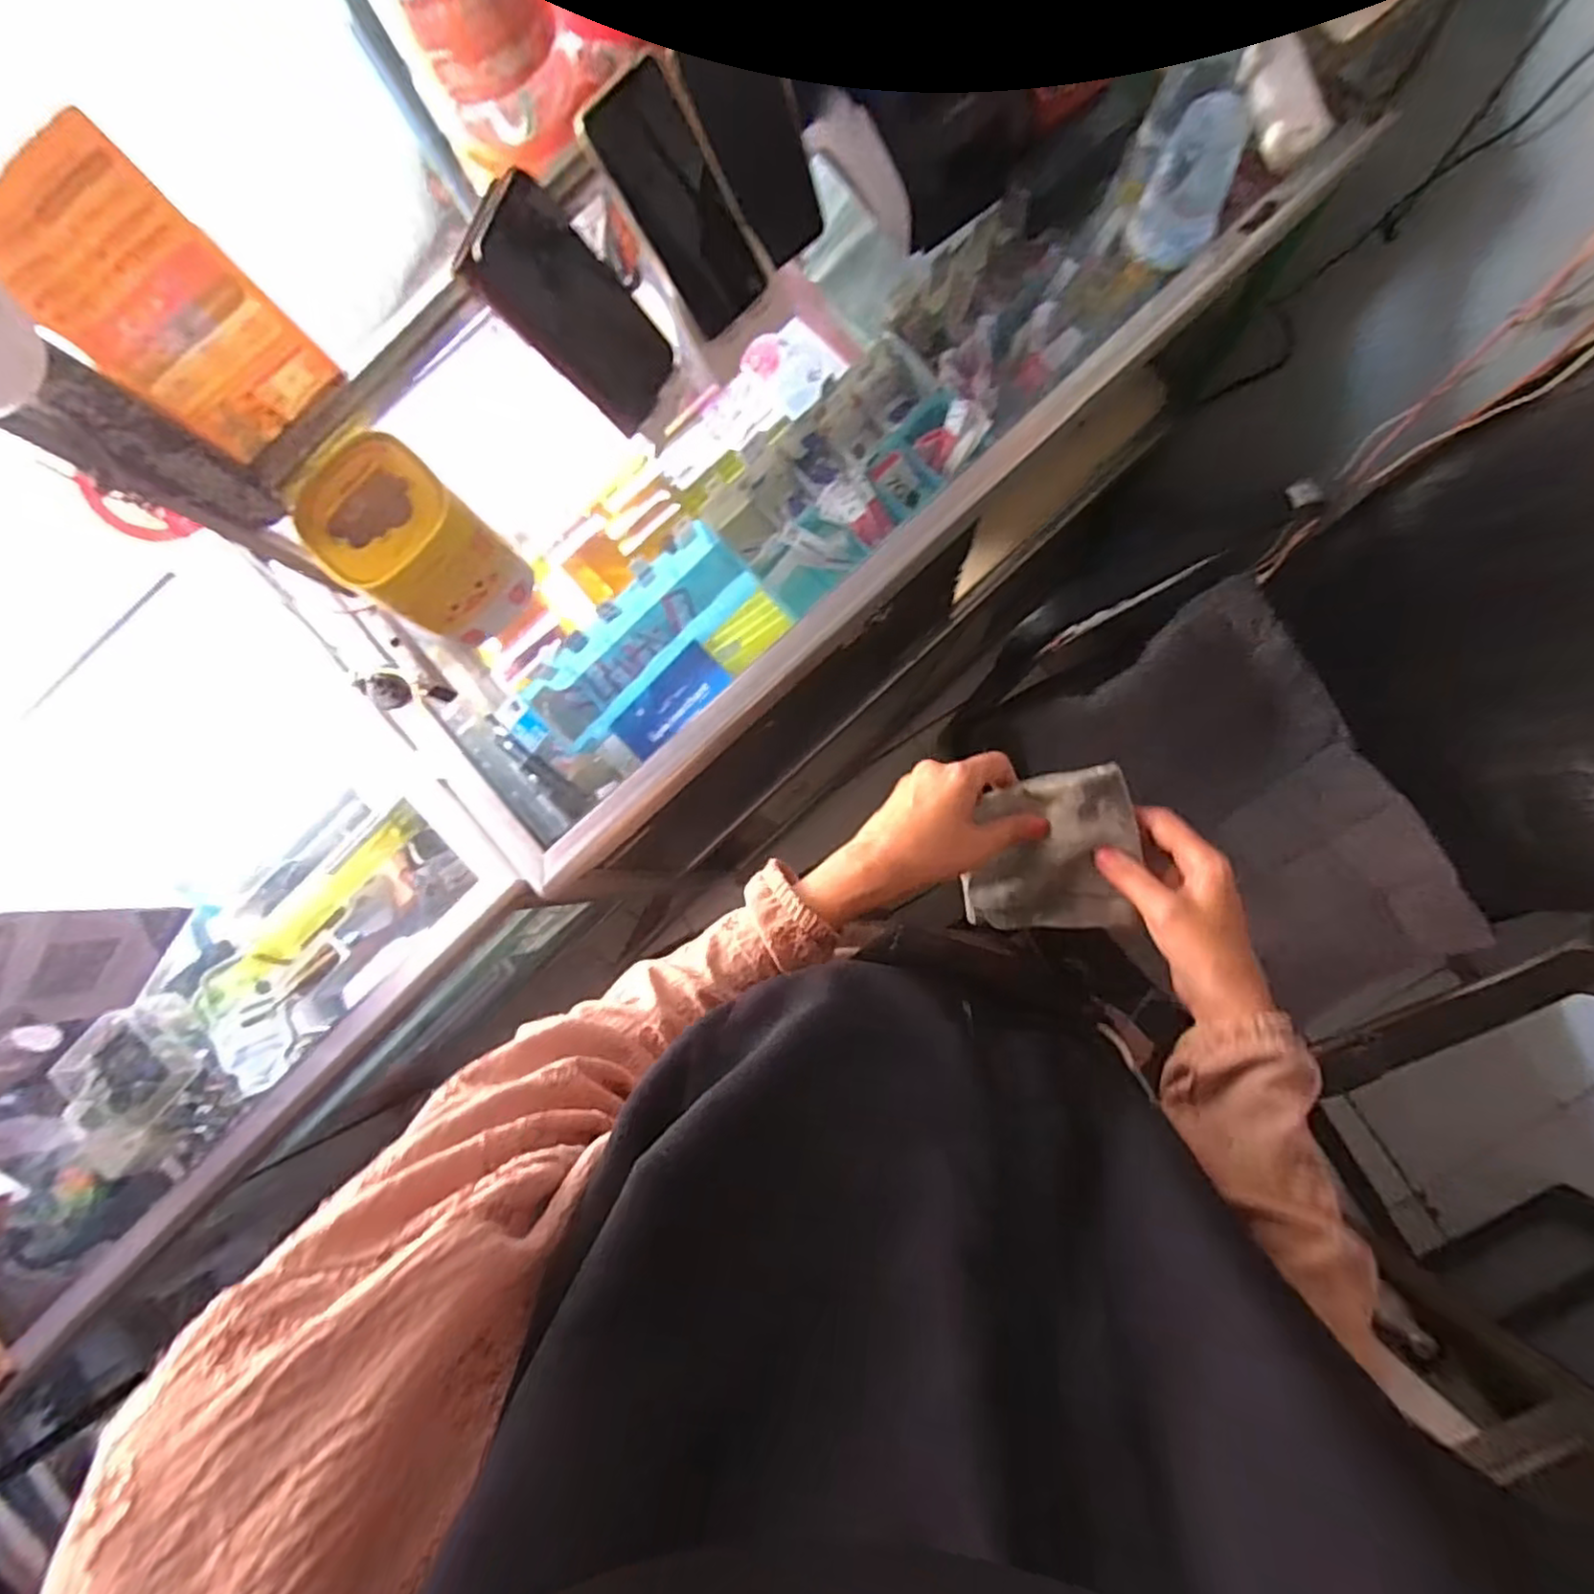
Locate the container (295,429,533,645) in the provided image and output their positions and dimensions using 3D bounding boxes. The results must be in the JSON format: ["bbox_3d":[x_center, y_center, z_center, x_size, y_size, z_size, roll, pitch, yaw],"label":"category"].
[{"bbox_3d":[-0.304,-0.203,0.557,0.108,0.134,0.093,40,89,9],"label":"container"}]

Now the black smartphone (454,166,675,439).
[{"bbox_3d":[-0.165,-0.367,0.527,0.009,0.164,0.086,25,89,36],"label":"black smartphone"}]

